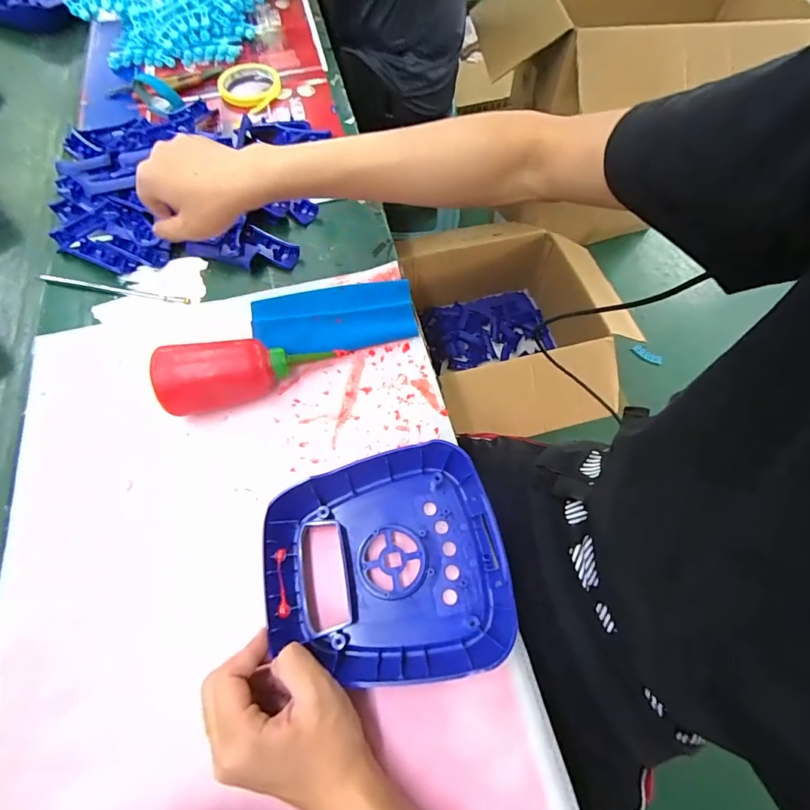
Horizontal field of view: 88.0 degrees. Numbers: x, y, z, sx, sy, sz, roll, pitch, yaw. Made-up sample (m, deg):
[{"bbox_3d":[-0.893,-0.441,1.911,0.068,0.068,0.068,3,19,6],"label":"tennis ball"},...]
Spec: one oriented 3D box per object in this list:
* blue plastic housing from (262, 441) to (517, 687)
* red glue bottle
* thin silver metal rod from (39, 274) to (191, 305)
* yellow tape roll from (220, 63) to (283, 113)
[{"bbox_3d":[-0.013,0.121,0.331,0.183,0.036,0.161,-8,65,-4],"label":"blue plastic housing"},{"bbox_3d":[-0.143,-0.030,0.398,0.163,0.054,0.058,-10,65,-5],"label":"red glue bottle"},{"bbox_3d":[-0.334,-0.134,0.481,0.186,0.005,0.009,11,65,5],"label":"thin silver metal rod"},{"bbox_3d":[-0.237,-0.493,0.645,0.089,0.023,0.089,0,64,0],"label":"yellow tape roll"}]

